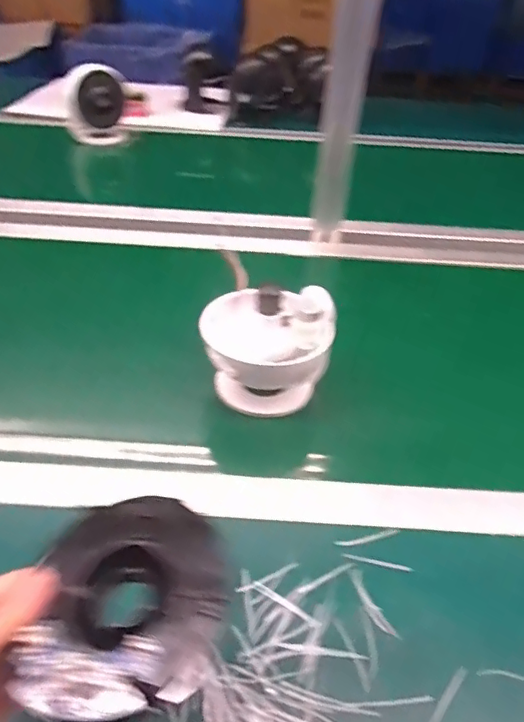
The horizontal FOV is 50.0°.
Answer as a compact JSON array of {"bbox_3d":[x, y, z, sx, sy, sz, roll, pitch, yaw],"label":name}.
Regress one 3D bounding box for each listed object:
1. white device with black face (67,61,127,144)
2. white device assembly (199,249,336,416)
[{"bbox_3d":[-0.339,-0.528,1.169,0.111,0.163,0.105,-4,40,-8],"label":"white device with black face"},{"bbox_3d":[0.005,-0.017,0.538,0.117,0.117,0.116,2,40,0],"label":"white device assembly"}]

